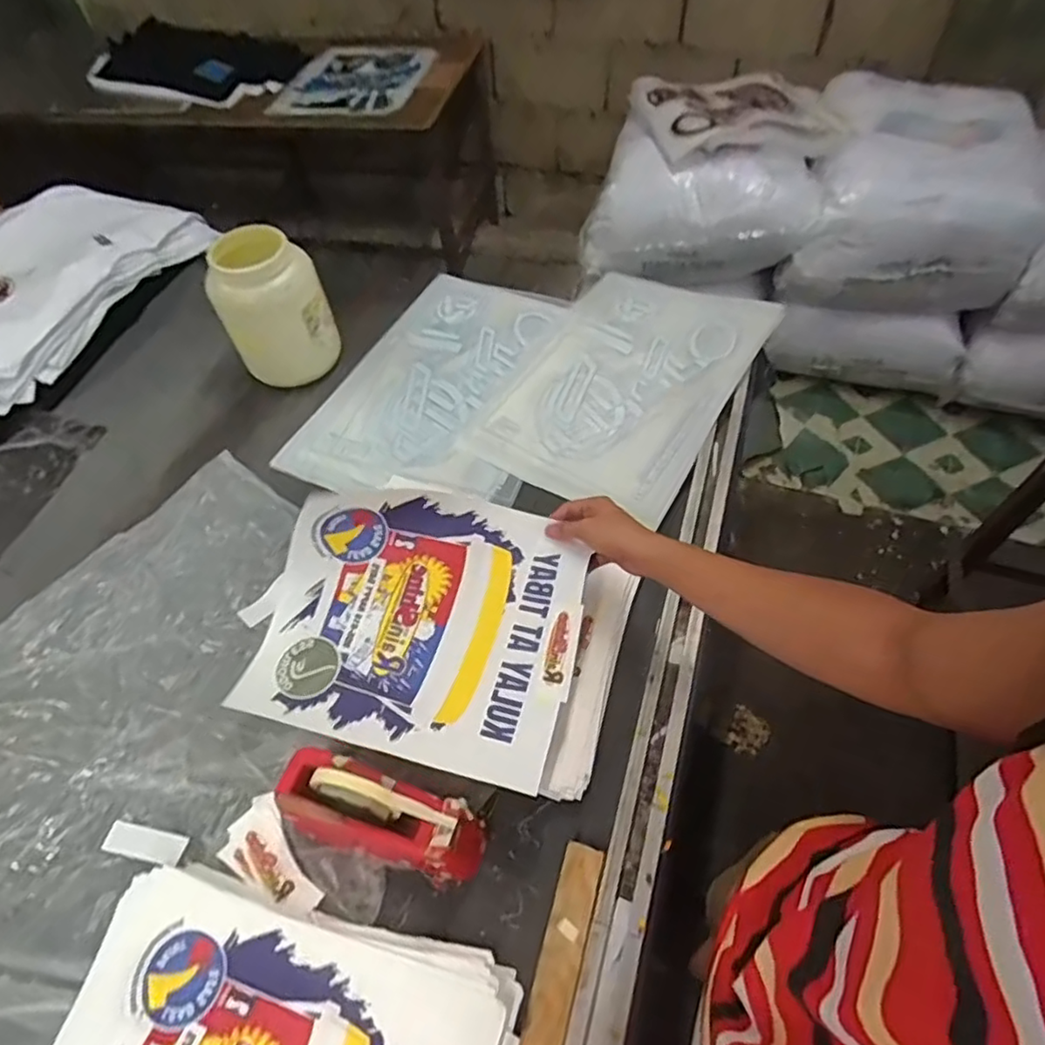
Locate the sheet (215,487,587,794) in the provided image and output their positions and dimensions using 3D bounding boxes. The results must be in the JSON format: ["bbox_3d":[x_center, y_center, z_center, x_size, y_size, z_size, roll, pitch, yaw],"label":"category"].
[{"bbox_3d":[-0.115,0.100,0.725,0.376,0.104,0.312,11,57,12],"label":"sheet"}]

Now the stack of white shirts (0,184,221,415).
[{"bbox_3d":[-0.984,-0.436,1.226,0.452,0.078,0.701,15,57,15],"label":"stack of white shirts"}]

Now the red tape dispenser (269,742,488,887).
[{"bbox_3d":[-0.142,0.293,0.651,0.200,0.107,0.077,12,57,13],"label":"red tape dispenser"}]

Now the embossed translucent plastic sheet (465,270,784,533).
[{"bbox_3d":[0.165,-0.243,1.051,0.344,0.055,0.486,27,61,21],"label":"embossed translucent plastic sheet"}]

